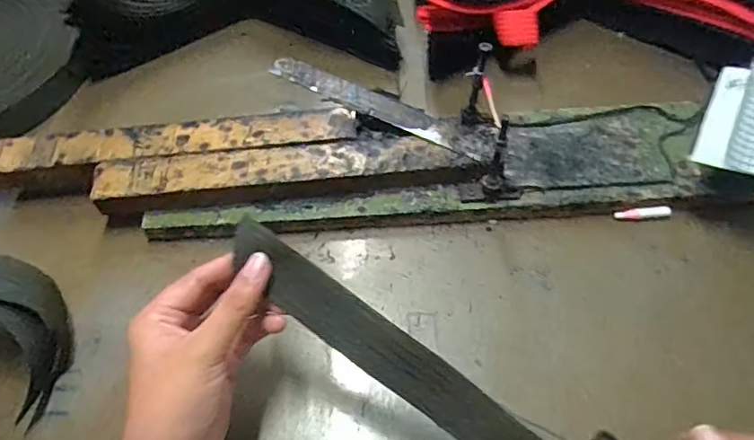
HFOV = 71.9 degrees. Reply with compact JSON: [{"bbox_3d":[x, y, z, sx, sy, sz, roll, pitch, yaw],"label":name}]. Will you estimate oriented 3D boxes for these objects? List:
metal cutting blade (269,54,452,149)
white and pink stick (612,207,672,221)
[{"bbox_3d":[-0.014,-0.107,0.455,0.172,0.006,0.029,26,57,13],"label":"metal cutting blade"},{"bbox_3d":[0.220,-0.005,0.428,0.046,0.009,0.008,-5,56,-2],"label":"white and pink stick"}]

